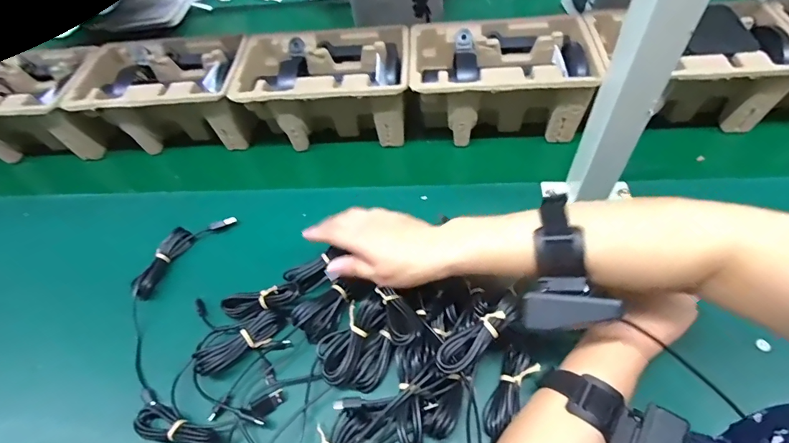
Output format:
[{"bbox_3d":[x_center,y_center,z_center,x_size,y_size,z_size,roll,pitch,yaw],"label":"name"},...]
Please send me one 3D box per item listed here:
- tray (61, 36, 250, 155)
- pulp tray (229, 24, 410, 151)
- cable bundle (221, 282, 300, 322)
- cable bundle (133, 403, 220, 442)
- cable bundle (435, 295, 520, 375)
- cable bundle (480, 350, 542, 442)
[{"bbox_3d":[-0.324,-0.180,0.607,0.236,0.102,0.156,-6,52,2],"label":"tray"},{"bbox_3d":[-0.091,-0.182,0.590,0.221,0.109,0.146,-3,52,4],"label":"pulp tray"},{"bbox_3d":[-0.138,0.082,0.425,0.085,0.022,0.018,-18,53,16],"label":"cable bundle"},{"bbox_3d":[-0.196,0.188,0.378,0.084,0.026,0.027,10,54,14],"label":"cable bundle"},{"bbox_3d":[0.072,0.095,0.352,0.087,0.016,0.024,-38,60,-7],"label":"cable bundle"},{"bbox_3d":[0.100,0.150,0.368,0.028,0.013,0.076,27,60,25],"label":"cable bundle"}]

